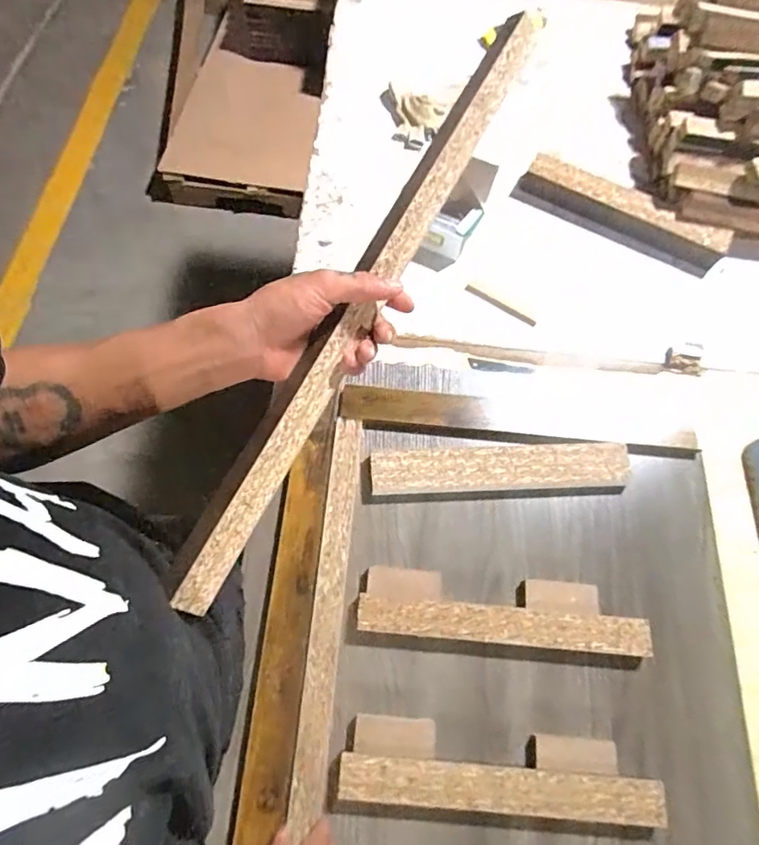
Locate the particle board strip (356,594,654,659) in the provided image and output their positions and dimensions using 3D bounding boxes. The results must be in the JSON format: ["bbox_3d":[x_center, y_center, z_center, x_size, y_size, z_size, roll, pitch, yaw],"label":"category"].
[{"bbox_3d":[0.132,0.222,0.577,0.309,0.027,0.043,4,68,0],"label":"particle board strip"}]

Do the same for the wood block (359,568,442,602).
[{"bbox_3d":[0.024,0.183,0.597,0.089,0.024,0.034,2,68,-1],"label":"wood block"}]

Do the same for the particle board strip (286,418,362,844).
[{"bbox_3d":[-0.054,0.263,0.552,0.042,0.036,0.556,6,67,0],"label":"particle board strip"}]

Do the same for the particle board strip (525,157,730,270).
[{"bbox_3d":[0.373,-0.325,0.812,0.313,0.039,0.052,28,70,9],"label":"particle board strip"}]

